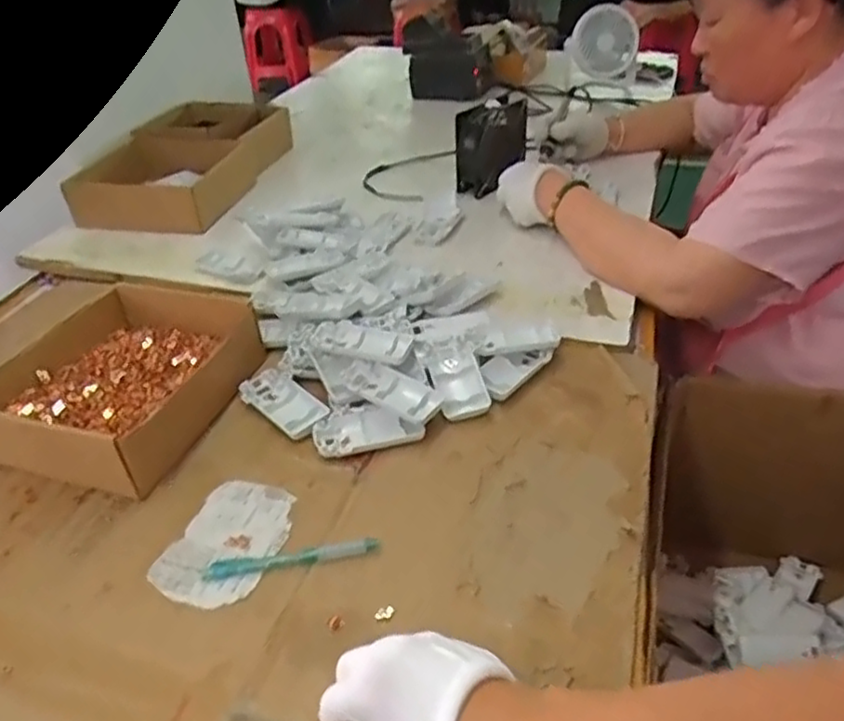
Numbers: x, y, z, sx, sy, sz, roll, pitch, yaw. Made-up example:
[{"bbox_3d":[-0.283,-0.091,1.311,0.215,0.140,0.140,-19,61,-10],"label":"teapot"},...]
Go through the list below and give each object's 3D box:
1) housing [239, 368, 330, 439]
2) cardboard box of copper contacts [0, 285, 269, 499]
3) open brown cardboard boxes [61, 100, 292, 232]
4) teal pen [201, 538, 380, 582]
[{"bbox_3d":[-0.133,0.039,0.671,0.050,0.009,0.101,-29,46,-30],"label":"housing"},{"bbox_3d":[-0.287,0.010,0.679,0.206,0.061,0.226,13,41,18],"label":"cardboard box of copper contacts"},{"bbox_3d":[-0.369,-0.322,1.109,0.254,0.066,0.372,3,36,10],"label":"open brown cardboard boxes"},{"bbox_3d":[-0.099,0.149,0.530,0.130,0.009,0.016,-6,39,-5],"label":"teal pen"}]

